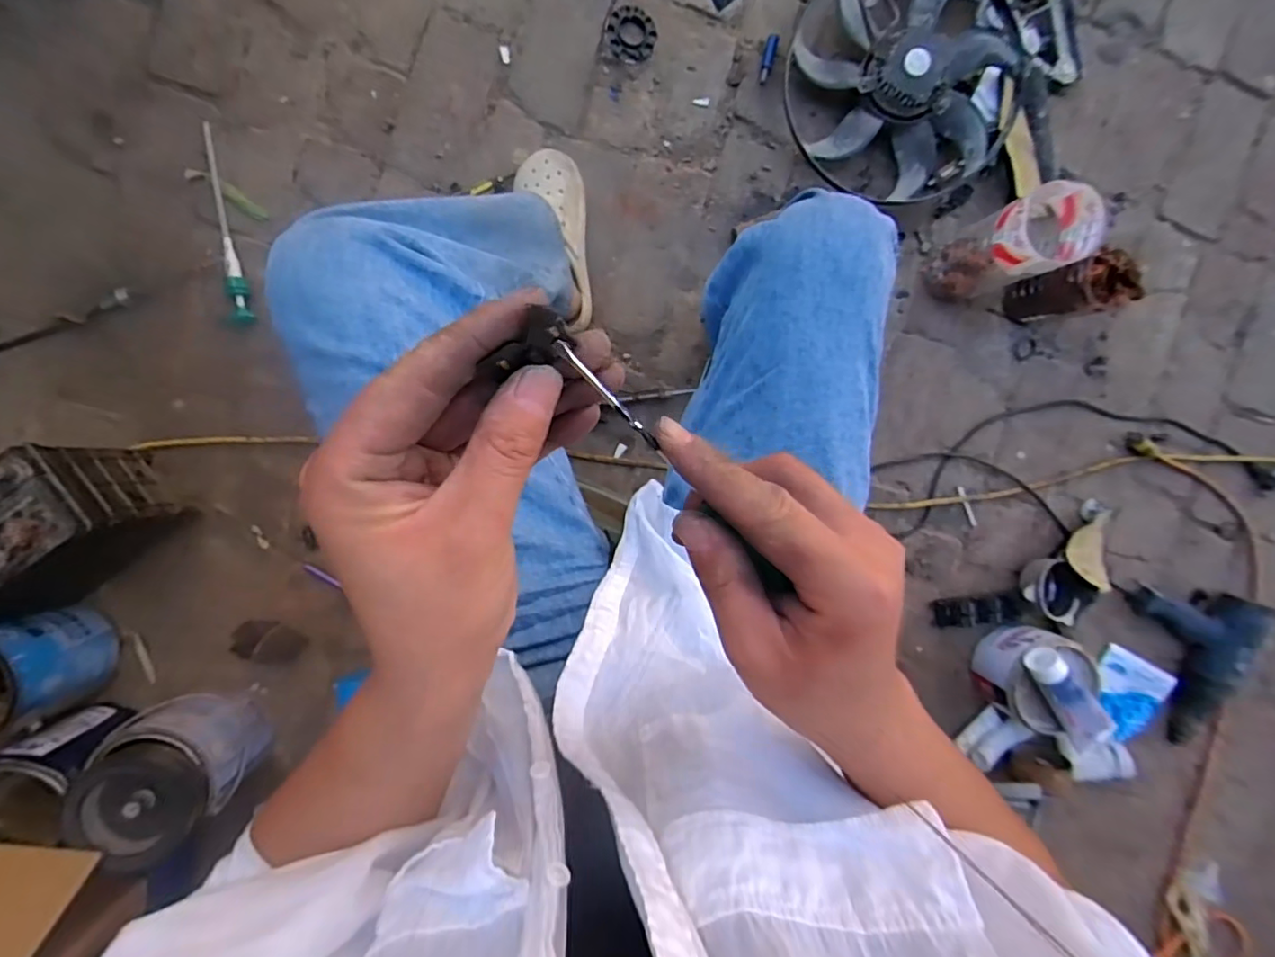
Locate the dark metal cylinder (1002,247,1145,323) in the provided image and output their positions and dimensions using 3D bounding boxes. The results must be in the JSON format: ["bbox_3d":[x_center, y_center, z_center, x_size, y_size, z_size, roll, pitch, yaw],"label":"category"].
[{"bbox_3d":[0.644,-0.281,0.874,0.097,0.160,0.085,-15,96,-3],"label":"dark metal cylinder"}]

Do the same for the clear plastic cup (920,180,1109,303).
[{"bbox_3d":[0.517,-0.324,0.821,0.107,0.223,0.100,0,95,-4],"label":"clear plastic cup"}]

